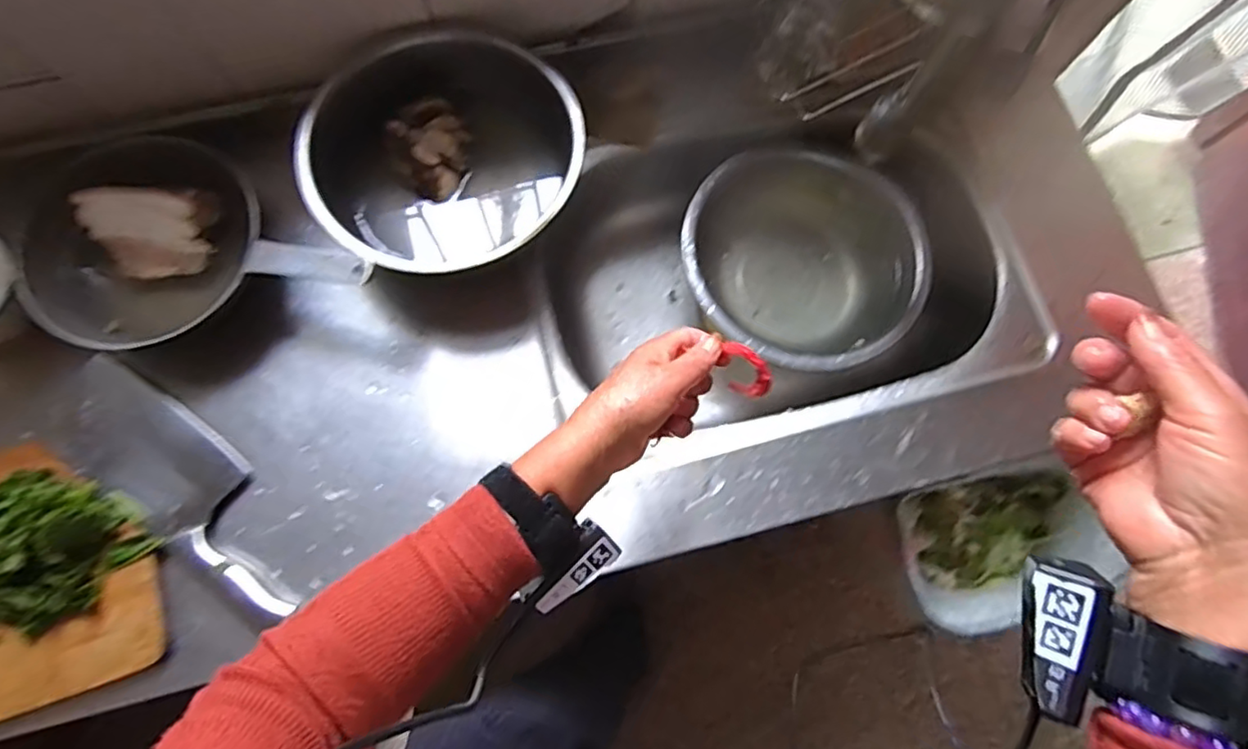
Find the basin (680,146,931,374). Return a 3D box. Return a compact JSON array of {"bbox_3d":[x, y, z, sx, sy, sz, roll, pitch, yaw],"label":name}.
[{"bbox_3d":[0.197,-0.120,0.720,0.264,0.100,0.245,19,75,3],"label":"basin"}]

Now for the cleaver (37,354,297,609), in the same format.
[{"bbox_3d":[-0.389,0.093,0.559,0.287,0.019,0.090,33,77,7],"label":"cleaver"}]

